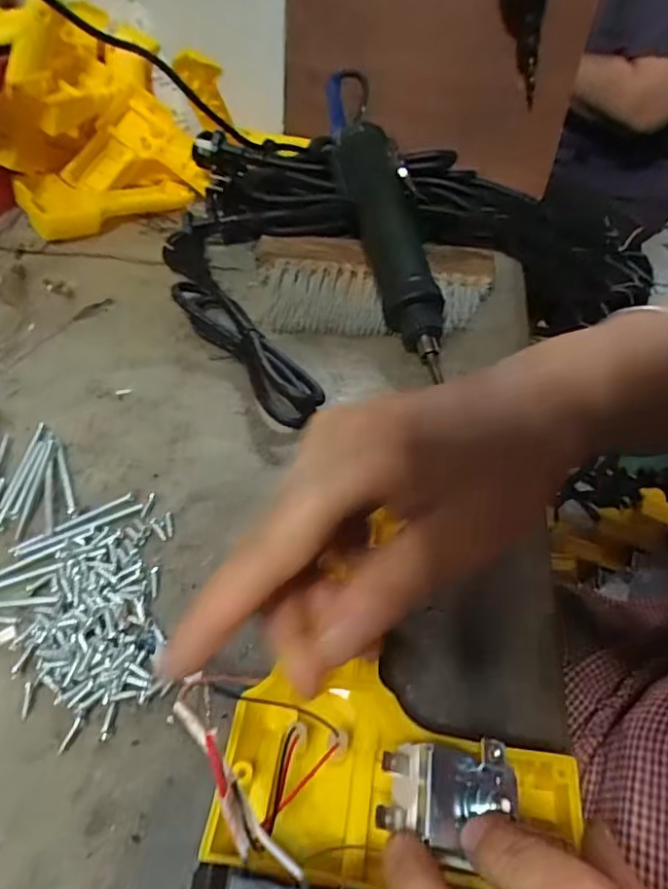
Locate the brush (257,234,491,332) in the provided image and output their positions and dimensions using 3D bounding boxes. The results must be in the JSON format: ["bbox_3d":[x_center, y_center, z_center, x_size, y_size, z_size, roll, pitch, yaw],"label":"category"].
[{"bbox_3d":[0.033,-0.127,0.446,0.188,0.025,0.116,3,45,0],"label":"brush"}]

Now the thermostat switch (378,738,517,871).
[{"bbox_3d":[0.035,0.109,0.172,0.041,0.014,0.031,2,45,-1],"label":"thermostat switch"}]

